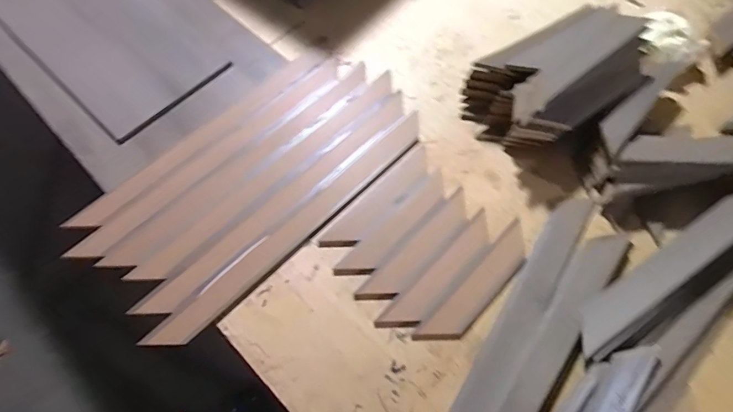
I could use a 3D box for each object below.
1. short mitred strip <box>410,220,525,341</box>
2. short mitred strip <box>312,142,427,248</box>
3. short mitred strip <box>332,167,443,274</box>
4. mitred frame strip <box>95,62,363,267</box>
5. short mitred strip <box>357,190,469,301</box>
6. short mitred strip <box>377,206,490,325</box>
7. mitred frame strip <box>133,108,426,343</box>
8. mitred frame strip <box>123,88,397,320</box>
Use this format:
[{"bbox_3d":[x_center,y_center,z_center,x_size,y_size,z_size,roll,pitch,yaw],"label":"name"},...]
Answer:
[{"bbox_3d":[0.153,0.109,0.571,0.052,0.009,0.212,42,71,18],"label":"short mitred strip"},{"bbox_3d":[0.020,-0.011,0.643,0.051,0.011,0.225,41,71,18],"label":"short mitred strip"},{"bbox_3d":[0.044,0.028,0.618,0.045,0.008,0.215,40,71,18],"label":"short mitred strip"},{"bbox_3d":[-0.184,-0.074,0.654,0.048,0.011,0.481,41,71,20],"label":"mitred frame strip"},{"bbox_3d":[0.075,0.059,0.601,0.047,0.009,0.215,41,71,18],"label":"short mitred strip"},{"bbox_3d":[0.105,0.095,0.584,0.044,0.008,0.215,42,71,18],"label":"short mitred strip"},{"bbox_3d":[-0.092,0.025,0.621,0.049,0.007,0.497,41,71,20],"label":"mitred frame strip"},{"bbox_3d":[-0.120,-0.016,0.641,0.047,0.012,0.501,41,71,20],"label":"mitred frame strip"}]

